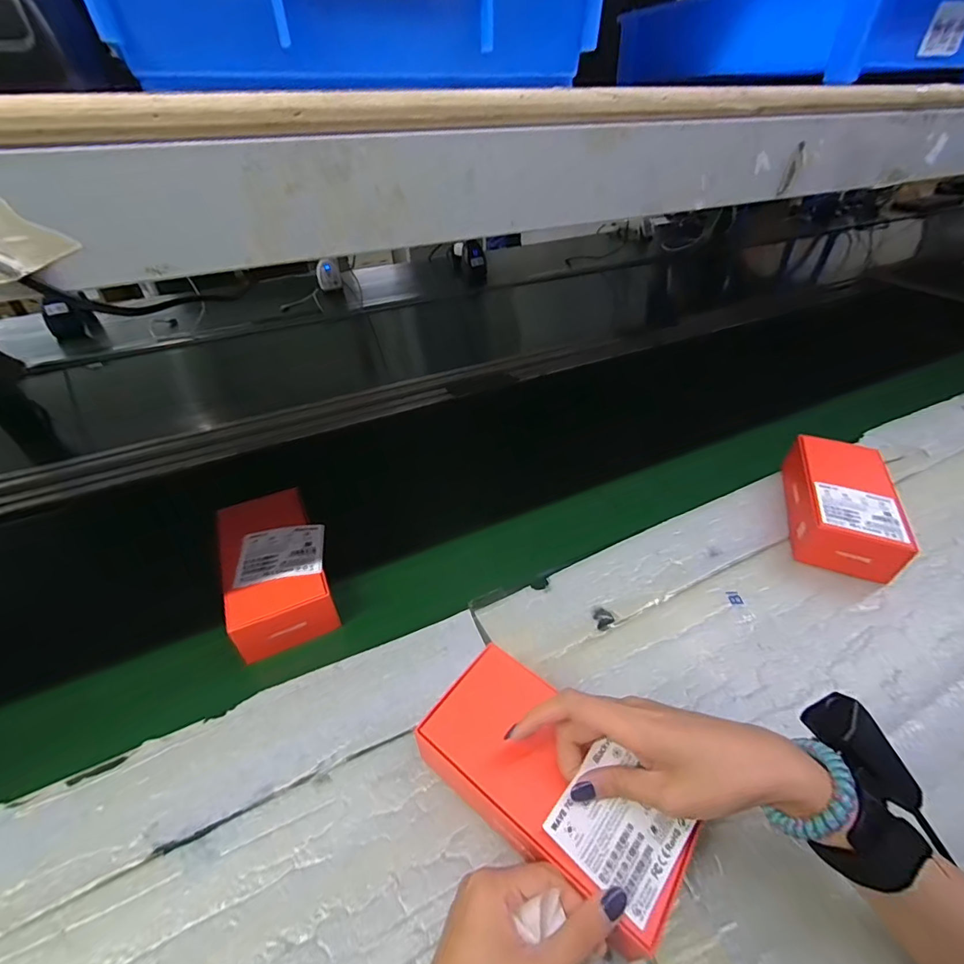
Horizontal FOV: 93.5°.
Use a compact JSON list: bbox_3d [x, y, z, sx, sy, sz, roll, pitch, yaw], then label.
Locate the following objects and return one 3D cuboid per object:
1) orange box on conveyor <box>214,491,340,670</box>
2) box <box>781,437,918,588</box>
[{"bbox_3d":[-0.218,0.090,0.486,0.098,0.057,0.174,-20,41,-19],"label":"orange box on conveyor"},{"bbox_3d":[0.437,0.023,0.553,0.097,0.068,0.181,11,41,19],"label":"box"}]

